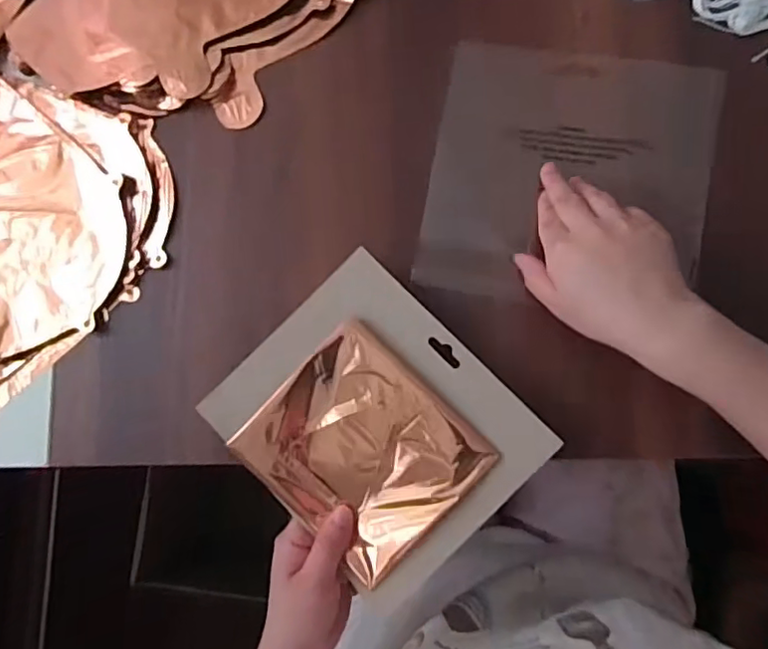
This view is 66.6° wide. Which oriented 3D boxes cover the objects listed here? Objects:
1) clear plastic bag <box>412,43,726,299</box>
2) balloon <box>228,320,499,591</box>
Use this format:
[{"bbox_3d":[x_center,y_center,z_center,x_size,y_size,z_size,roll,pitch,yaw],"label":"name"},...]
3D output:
[{"bbox_3d":[0.135,-0.109,0.432,0.195,0.011,0.191,10,83,8],"label":"clear plastic bag"},{"bbox_3d":[-0.015,0.086,0.396,0.136,0.017,0.122,43,89,9],"label":"balloon"}]

